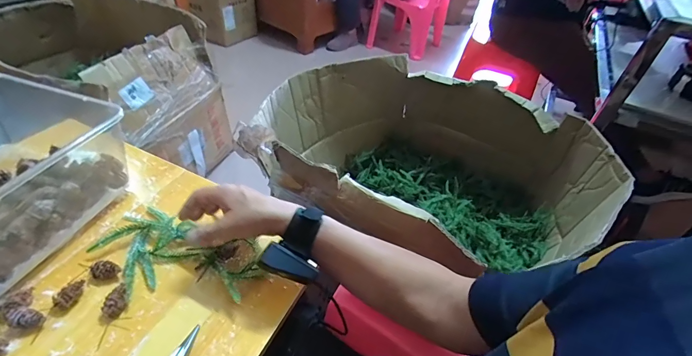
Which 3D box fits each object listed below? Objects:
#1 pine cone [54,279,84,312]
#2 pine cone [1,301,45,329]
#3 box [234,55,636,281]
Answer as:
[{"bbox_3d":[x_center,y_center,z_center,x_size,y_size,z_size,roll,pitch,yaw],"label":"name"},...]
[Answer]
[{"bbox_3d":[-0.331,0.138,0.425,0.018,0.017,0.034,3,42,-4],"label":"pine cone"},{"bbox_3d":[-0.368,0.156,0.400,0.046,0.017,0.021,24,43,1],"label":"pine cone"},{"bbox_3d":[0.182,-0.012,0.904,0.744,0.328,0.619,30,47,24],"label":"box"}]

